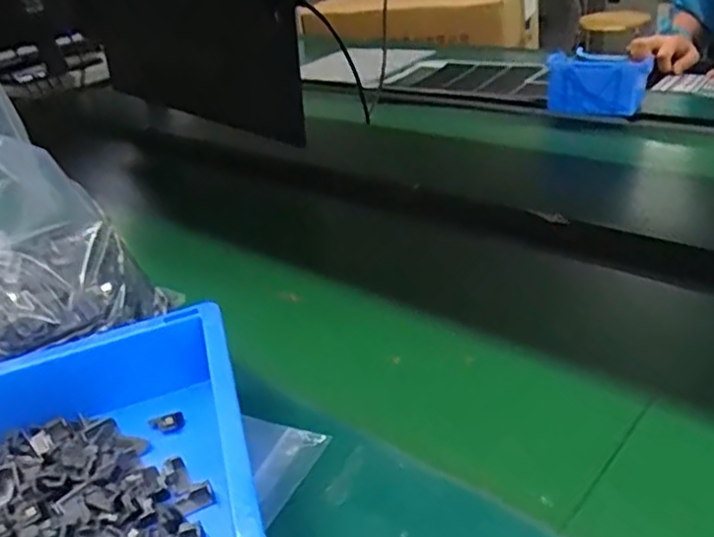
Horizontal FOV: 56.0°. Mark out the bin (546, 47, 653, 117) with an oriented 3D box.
[{"bbox_3d":[0.316,-0.247,0.885,0.113,0.072,0.080,18,38,37],"label":"bin"}]

